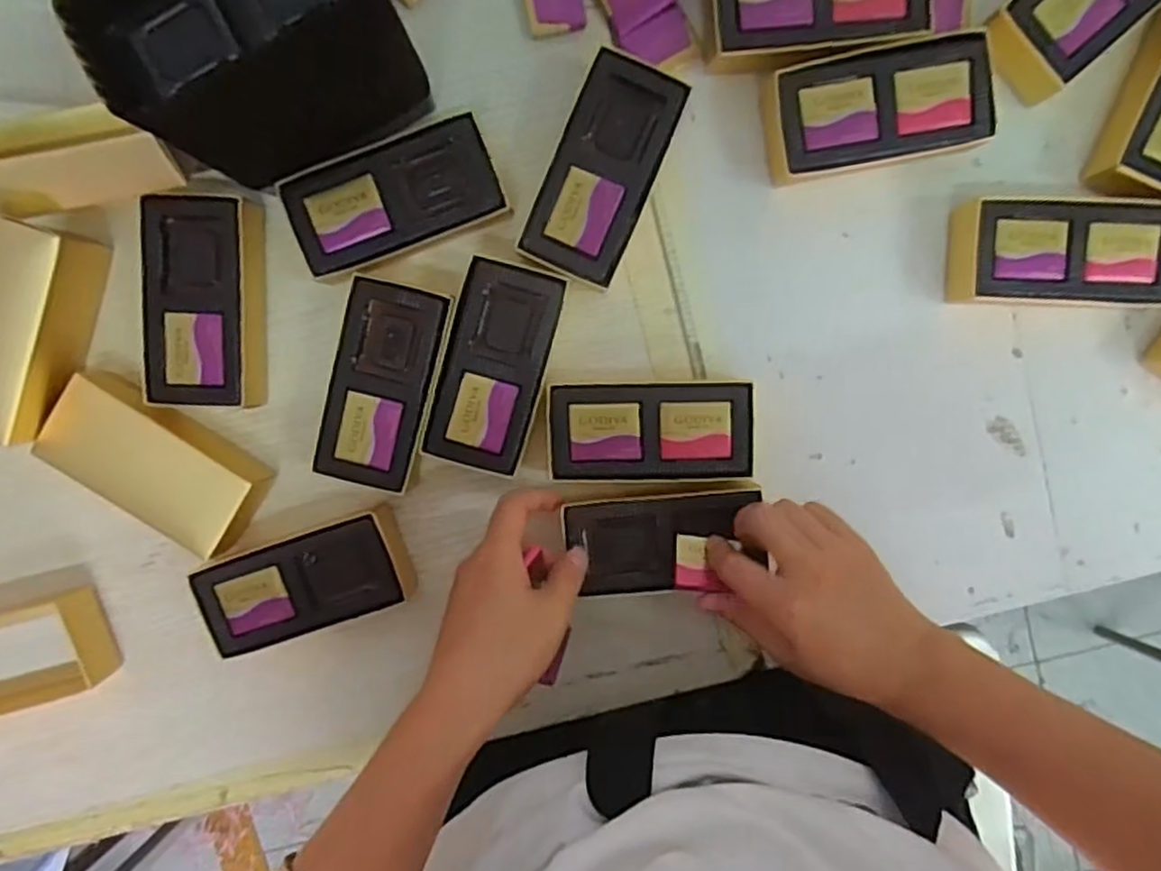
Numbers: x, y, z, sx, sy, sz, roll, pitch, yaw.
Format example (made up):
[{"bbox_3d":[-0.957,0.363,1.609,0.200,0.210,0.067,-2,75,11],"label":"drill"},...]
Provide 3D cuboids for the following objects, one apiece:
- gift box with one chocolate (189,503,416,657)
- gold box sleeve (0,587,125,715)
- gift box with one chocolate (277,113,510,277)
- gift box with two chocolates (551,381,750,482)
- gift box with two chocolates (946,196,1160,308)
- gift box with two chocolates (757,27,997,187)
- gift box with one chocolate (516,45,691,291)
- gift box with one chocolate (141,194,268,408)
[{"bbox_3d":[-0.159,0.084,0.417,0.110,0.034,0.059,-22,97,2],"label":"gift box with one chocolate"},{"bbox_3d":[-0.341,0.137,0.424,0.121,0.030,0.062,-16,97,1],"label":"gold box sleeve"},{"bbox_3d":[-0.101,-0.130,0.392,0.111,0.033,0.053,-19,97,2],"label":"gift box with one chocolate"},{"bbox_3d":[0.039,-0.004,0.409,0.112,0.032,0.055,-1,97,-1],"label":"gift box with two chocolates"},{"bbox_3d":[0.271,-0.102,0.399,0.114,0.032,0.055,2,97,-1],"label":"gift box with two chocolates"},{"bbox_3d":[0.160,-0.176,0.388,0.112,0.034,0.059,-12,97,1],"label":"gift box with two chocolates"},{"bbox_3d":[0.013,-0.142,0.391,0.056,0.035,0.112,24,96,-4],"label":"gift box with one chocolate"},{"bbox_3d":[-0.209,-0.074,0.397,0.057,0.029,0.113,1,97,-1],"label":"gift box with one chocolate"}]

